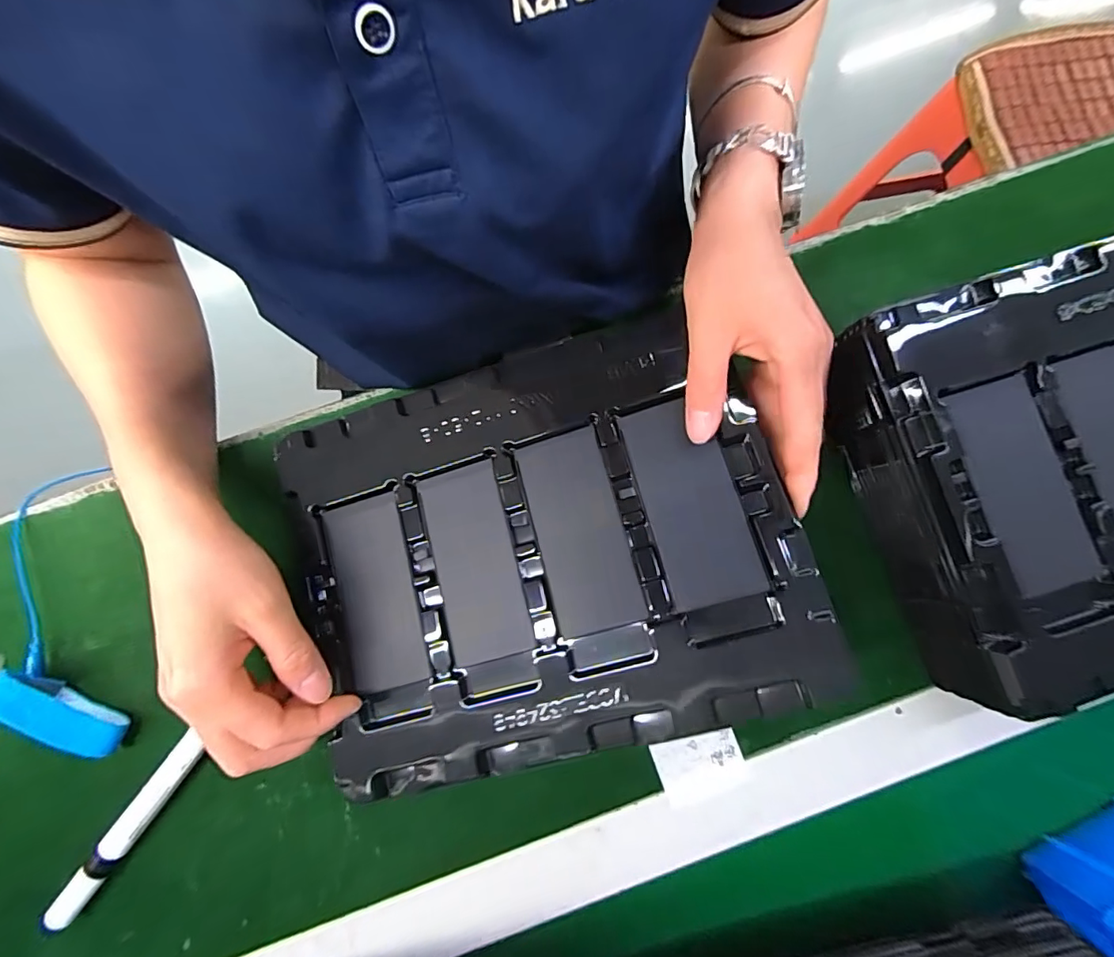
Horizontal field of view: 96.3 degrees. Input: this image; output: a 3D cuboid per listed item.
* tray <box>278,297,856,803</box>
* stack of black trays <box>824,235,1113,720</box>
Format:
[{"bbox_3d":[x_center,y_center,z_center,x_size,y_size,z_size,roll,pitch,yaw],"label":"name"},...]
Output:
[{"bbox_3d":[-0.018,0.038,0.276,0.269,0.013,0.216,-18,76,10],"label":"tray"},{"bbox_3d":[0.313,-0.018,0.280,0.288,0.071,0.214,-19,79,-2],"label":"stack of black trays"}]

